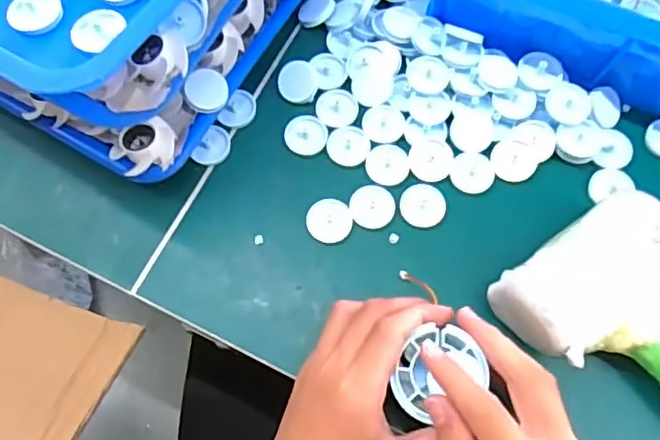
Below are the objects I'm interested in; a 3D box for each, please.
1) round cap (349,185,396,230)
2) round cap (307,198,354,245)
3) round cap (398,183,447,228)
[{"bbox_3d":[0.030,-0.009,0.417,0.031,0.004,0.031,0,72,0],"label":"round cap"},{"bbox_3d":[0.000,0.001,0.416,0.031,0.006,0.031,0,70,1],"label":"round cap"},{"bbox_3d":[0.066,-0.011,0.418,0.032,0.004,0.030,0,70,1],"label":"round cap"}]

